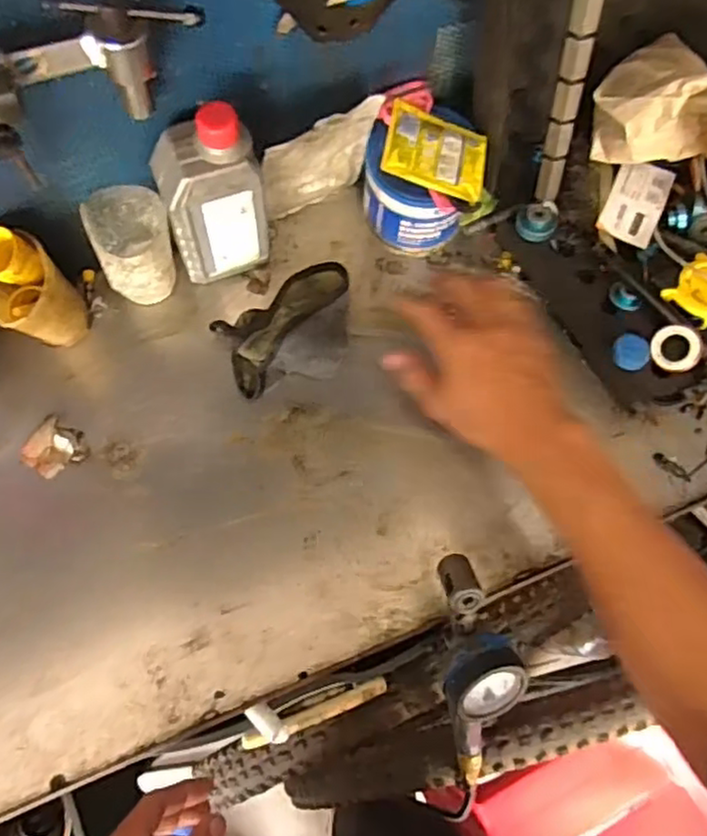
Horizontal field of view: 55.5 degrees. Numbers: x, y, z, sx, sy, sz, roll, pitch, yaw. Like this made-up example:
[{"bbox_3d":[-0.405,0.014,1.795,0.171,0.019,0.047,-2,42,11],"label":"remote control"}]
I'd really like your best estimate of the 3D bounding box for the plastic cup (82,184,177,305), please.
[{"bbox_3d":[-0.193,-0.147,0.609,0.066,0.103,0.071,-15,73,-6],"label":"plastic cup"}]

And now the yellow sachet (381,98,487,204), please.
[{"bbox_3d":[0.072,-0.231,0.579,0.089,0.007,0.075,16,71,-12],"label":"yellow sachet"}]

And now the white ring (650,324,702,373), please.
[{"bbox_3d":[0.275,-0.059,0.575,0.038,0.006,0.040,-1,88,27],"label":"white ring"}]

